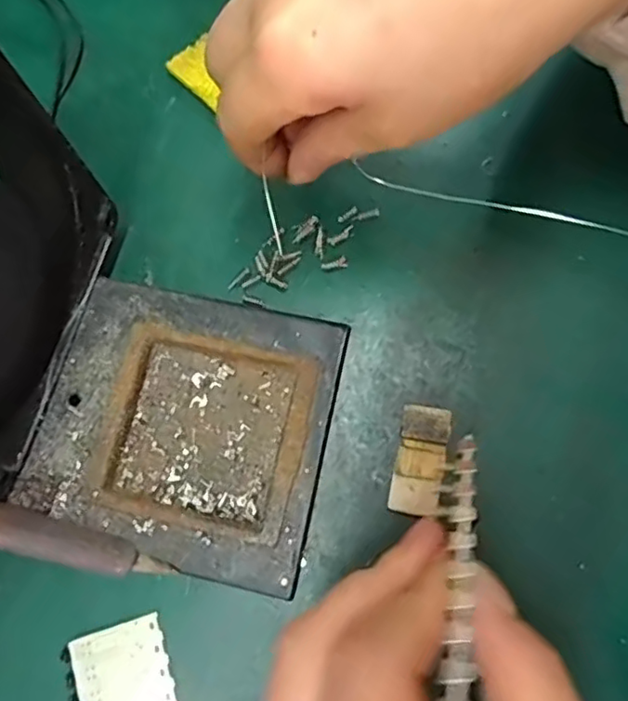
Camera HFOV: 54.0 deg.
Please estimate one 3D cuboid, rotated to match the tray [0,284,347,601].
[{"bbox_3d":[-0.048,0.027,0.232,0.105,0.011,0.099,12,76,7],"label":"tray"}]

